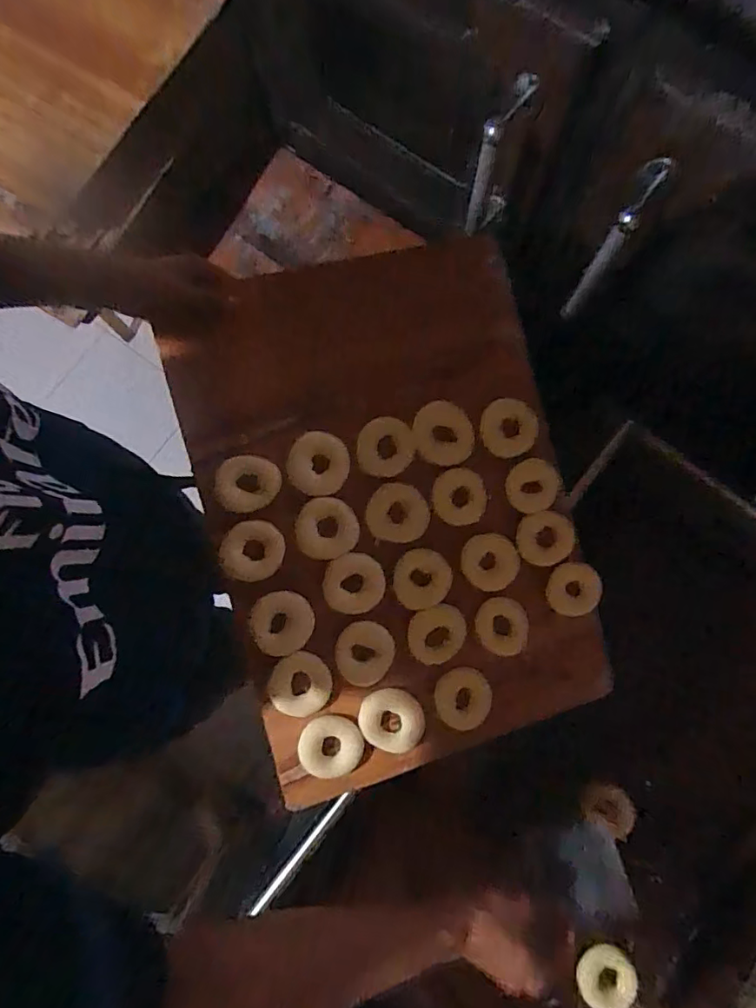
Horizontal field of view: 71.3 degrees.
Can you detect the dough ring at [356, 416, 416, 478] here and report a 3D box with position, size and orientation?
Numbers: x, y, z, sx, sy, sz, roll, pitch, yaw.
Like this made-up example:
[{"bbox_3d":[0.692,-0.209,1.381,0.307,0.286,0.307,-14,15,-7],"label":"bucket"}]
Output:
[{"bbox_3d":[0.010,-0.068,0.627,0.067,0.009,0.069,0,80,1],"label":"dough ring"}]

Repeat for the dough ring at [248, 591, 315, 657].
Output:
[{"bbox_3d":[-0.109,0.137,0.606,0.067,0.026,0.072,0,80,1],"label":"dough ring"}]

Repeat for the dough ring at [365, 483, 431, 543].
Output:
[{"bbox_3d":[0.025,0.011,0.627,0.073,0.018,0.066,9,80,2],"label":"dough ring"}]

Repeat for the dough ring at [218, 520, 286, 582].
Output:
[{"bbox_3d":[-0.143,0.055,0.602,0.074,0.019,0.064,-31,81,-5],"label":"dough ring"}]

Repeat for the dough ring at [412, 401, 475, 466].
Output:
[{"bbox_3d":[0.080,-0.085,0.640,0.073,0.015,0.075,0,80,1],"label":"dough ring"}]

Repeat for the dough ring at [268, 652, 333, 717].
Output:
[{"bbox_3d":[-0.089,0.208,0.609,0.067,0.013,0.069,0,80,1],"label":"dough ring"}]

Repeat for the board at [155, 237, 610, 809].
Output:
[{"bbox_3d":[0.016,-0.005,0.640,0.417,0.024,0.603,-14,87,-9],"label":"board"}]

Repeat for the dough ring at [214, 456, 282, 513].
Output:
[{"bbox_3d":[-0.151,-0.024,0.606,0.076,0.019,0.057,-15,80,-2],"label":"dough ring"}]

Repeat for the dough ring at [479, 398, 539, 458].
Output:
[{"bbox_3d":[0.162,-0.094,0.652,0.075,0.014,0.067,-38,81,-6],"label":"dough ring"}]

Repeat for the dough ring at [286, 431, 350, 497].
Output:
[{"bbox_3d":[-0.070,-0.047,0.621,0.070,0.011,0.072,0,80,1],"label":"dough ring"}]

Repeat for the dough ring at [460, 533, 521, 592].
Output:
[{"bbox_3d":[0.139,0.072,0.647,0.072,0.016,0.068,0,80,1],"label":"dough ring"}]

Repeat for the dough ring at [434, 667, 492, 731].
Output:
[{"bbox_3d":[0.102,0.234,0.630,0.068,0.011,0.070,0,80,1],"label":"dough ring"}]

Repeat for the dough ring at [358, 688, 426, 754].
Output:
[{"bbox_3d":[0.017,0.254,0.618,0.076,0.015,0.068,13,80,3],"label":"dough ring"}]

